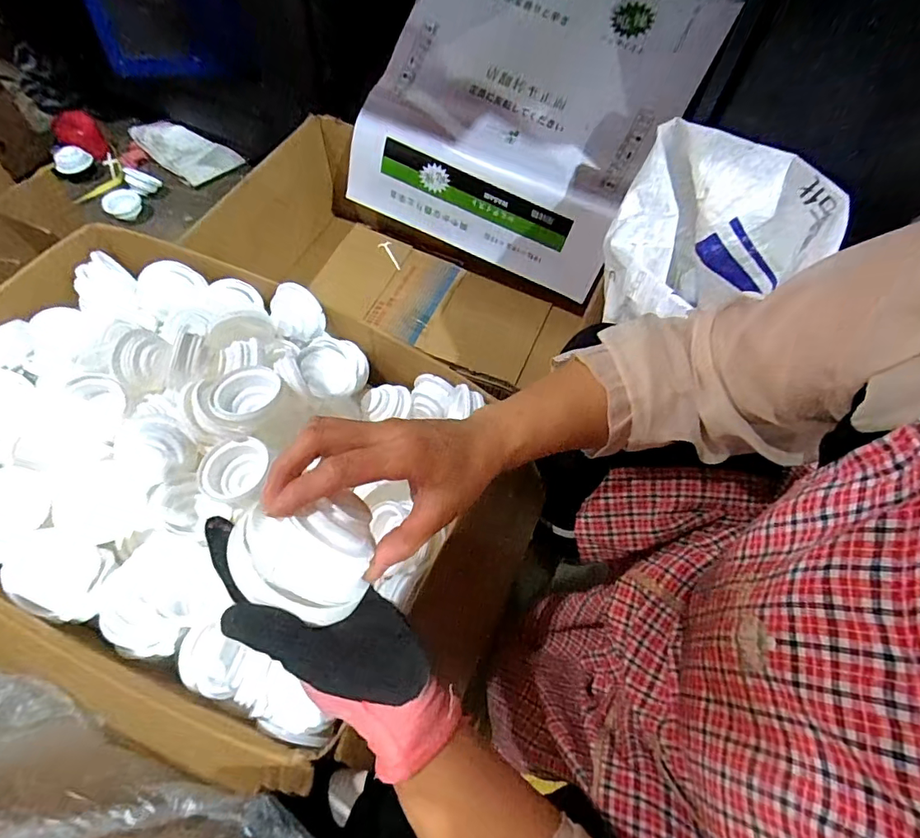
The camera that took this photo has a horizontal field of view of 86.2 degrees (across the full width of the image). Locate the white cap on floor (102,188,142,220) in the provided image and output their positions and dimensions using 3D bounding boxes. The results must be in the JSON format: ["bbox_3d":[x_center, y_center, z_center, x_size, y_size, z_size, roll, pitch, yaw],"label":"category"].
[{"bbox_3d":[-0.774,-0.493,1.129,0.077,0.030,0.076,2,61,-3],"label":"white cap on floor"}]

